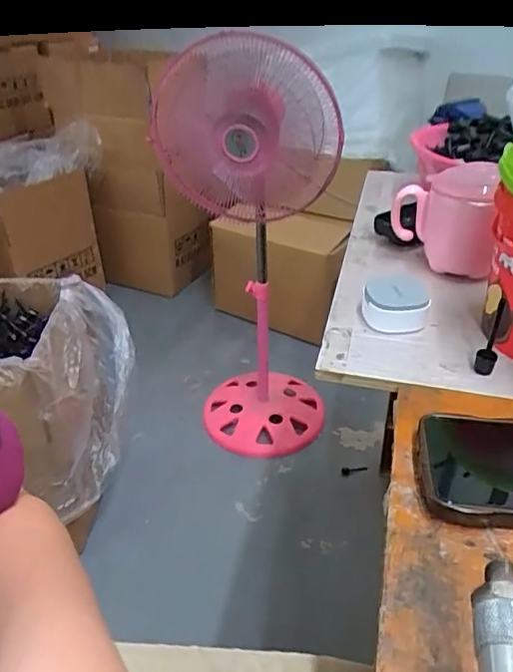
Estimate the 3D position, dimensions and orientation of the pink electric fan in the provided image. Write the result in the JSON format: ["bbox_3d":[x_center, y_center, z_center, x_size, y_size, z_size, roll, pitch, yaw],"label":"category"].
[{"bbox_3d":[-0.014,-0.146,1.218,0.359,0.861,0.283,2,35,5],"label":"pink electric fan"}]

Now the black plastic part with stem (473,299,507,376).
[{"bbox_3d":[0.177,0.000,0.420,0.014,0.059,0.020,18,39,25],"label":"black plastic part with stem"}]

